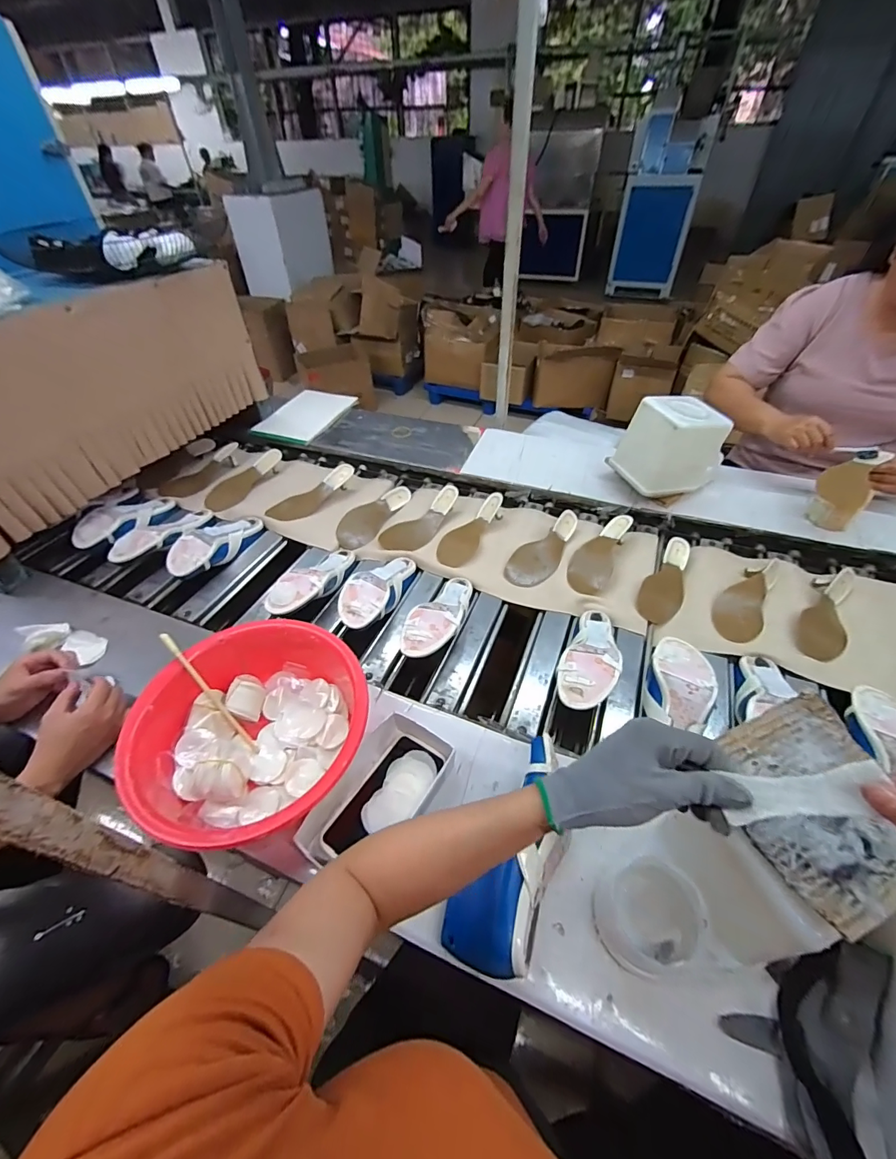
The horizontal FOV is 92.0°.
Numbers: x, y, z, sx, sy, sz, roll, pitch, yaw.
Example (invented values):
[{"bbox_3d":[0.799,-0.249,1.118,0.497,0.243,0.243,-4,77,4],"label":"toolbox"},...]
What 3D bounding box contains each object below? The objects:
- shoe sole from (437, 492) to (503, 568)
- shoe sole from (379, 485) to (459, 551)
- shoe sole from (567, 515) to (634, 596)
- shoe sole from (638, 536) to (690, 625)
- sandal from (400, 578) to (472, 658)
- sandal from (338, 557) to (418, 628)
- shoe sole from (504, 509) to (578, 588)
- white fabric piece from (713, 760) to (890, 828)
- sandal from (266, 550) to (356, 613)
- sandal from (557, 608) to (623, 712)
[{"bbox_3d":[0.044,-0.115,0.965,0.090,0.039,0.225,19,51,18],"label":"shoe sole"},{"bbox_3d":[-0.052,-0.136,0.983,0.222,0.036,0.083,-35,56,-27],"label":"shoe sole"},{"bbox_3d":[0.312,-0.063,0.894,0.083,0.028,0.216,21,51,20],"label":"shoe sole"},{"bbox_3d":[0.437,-0.004,0.850,0.074,0.031,0.216,26,53,23],"label":"shoe sole"},{"bbox_3d":[-0.008,0.056,0.771,0.092,0.044,0.222,16,34,15],"label":"sandal"},{"bbox_3d":[-0.131,0.015,0.824,0.086,0.059,0.220,17,33,16],"label":"sandal"},{"bbox_3d":[0.199,-0.069,0.924,0.090,0.044,0.229,22,51,20],"label":"shoe sole"},{"bbox_3d":[0.227,0.138,0.279,0.084,0.008,0.030,-22,65,29],"label":"white fabric piece"},{"bbox_3d":[-0.255,-0.007,0.839,0.088,0.043,0.227,19,35,18],"label":"sandal"},{"bbox_3d":[0.233,0.117,0.702,0.087,0.054,0.225,15,36,15],"label":"sandal"}]

